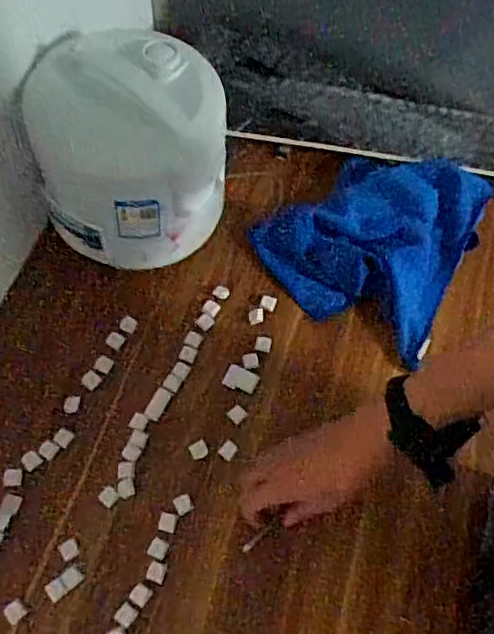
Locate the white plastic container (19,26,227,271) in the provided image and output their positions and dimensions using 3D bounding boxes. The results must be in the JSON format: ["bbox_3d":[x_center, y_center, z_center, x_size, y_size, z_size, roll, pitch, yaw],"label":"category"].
[{"bbox_3d":[-0.132,-0.186,0.693,0.197,0.183,0.184,-2,66,-5],"label":"white plastic container"}]

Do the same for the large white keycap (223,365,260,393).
[{"bbox_3d":[-0.007,0.074,0.715,0.038,0.004,0.027,24,66,7],"label":"large white keycap"}]

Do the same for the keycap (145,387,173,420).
[{"bbox_3d":[-0.100,0.097,0.688,0.018,0.004,0.035,27,67,8],"label":"keycap"}]

